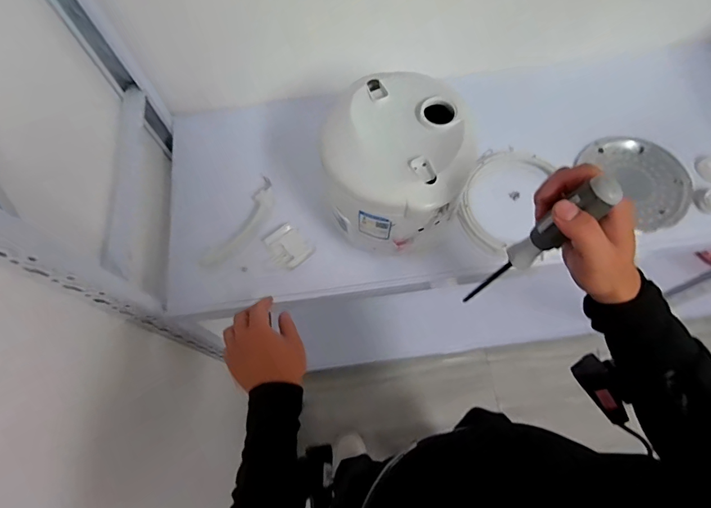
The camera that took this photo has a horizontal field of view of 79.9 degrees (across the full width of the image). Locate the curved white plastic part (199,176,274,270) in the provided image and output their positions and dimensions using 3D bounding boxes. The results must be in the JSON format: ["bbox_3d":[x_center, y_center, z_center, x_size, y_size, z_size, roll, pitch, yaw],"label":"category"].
[{"bbox_3d":[-0.196,-0.048,0.736,0.043,0.018,0.185,31,73,14],"label":"curved white plastic part"}]

